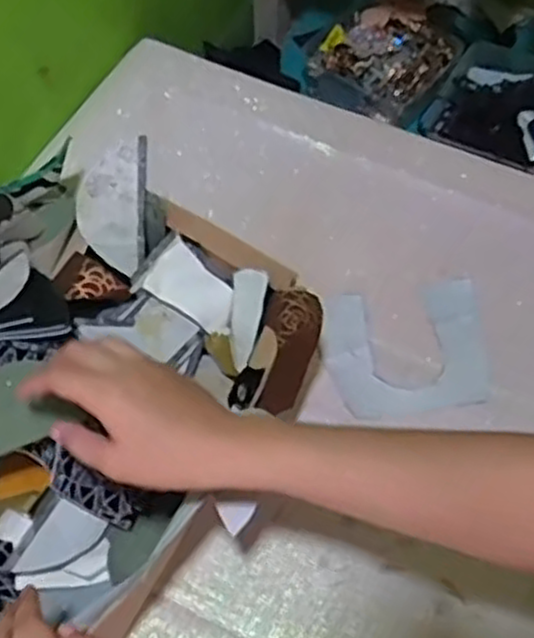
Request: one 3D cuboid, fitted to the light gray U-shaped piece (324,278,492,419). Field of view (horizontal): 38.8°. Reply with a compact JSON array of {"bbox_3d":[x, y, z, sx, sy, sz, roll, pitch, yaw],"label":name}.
[{"bbox_3d":[0.122,0.025,0.667,0.138,0.009,0.121,-6,58,-5],"label":"light gray U-shaped piece"}]

